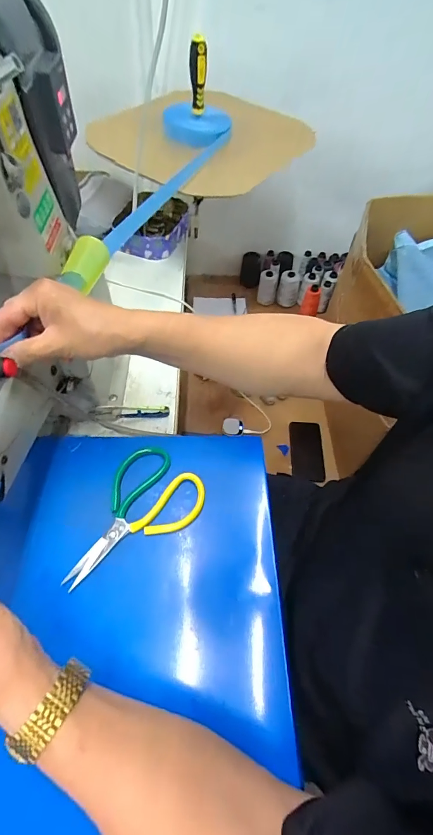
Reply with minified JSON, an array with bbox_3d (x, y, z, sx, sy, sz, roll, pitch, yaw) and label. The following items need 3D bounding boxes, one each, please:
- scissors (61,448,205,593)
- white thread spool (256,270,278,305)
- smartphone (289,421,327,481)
[{"bbox_3d":[-0.106,0.129,0.457,0.113,0.022,0.188,34,61,18],"label":"scissors"},{"bbox_3d":[0.175,-0.446,1.256,0.062,0.107,0.054,9,57,3],"label":"white thread spool"},{"bbox_3d":[0.242,0.090,0.974,0.085,0.012,0.155,-4,85,6],"label":"smartphone"}]

